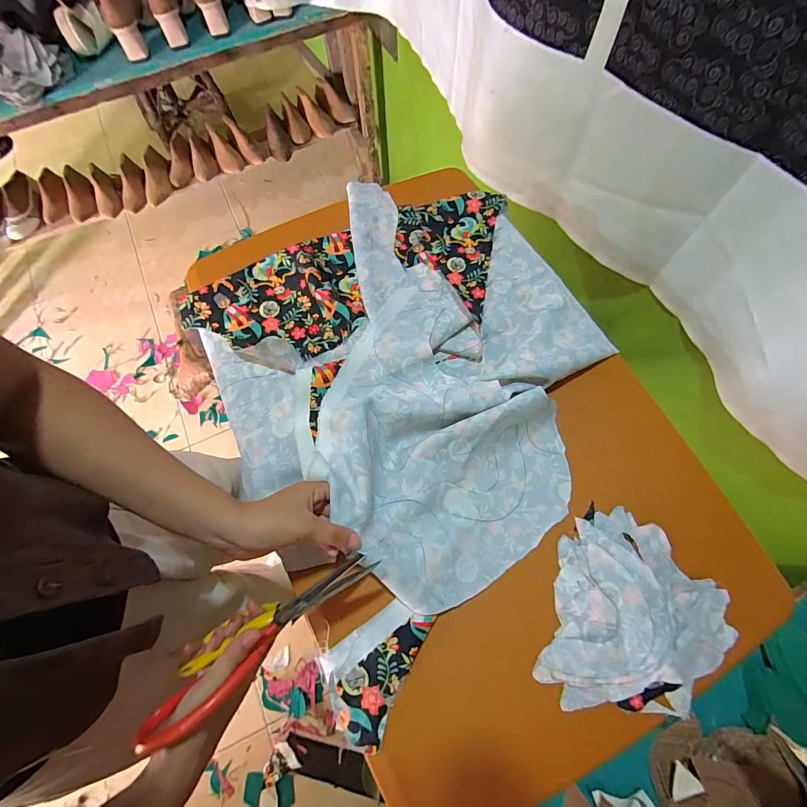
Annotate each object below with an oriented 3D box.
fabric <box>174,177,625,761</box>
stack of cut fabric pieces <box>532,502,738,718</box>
[{"bbox_3d":[0.023,-0.032,0.462,0.472,0.063,0.554,-26,72,-9],"label":"fabric"},{"bbox_3d":[0.245,0.221,0.388,0.171,0.021,0.188,18,71,8],"label":"stack of cut fabric pieces"}]

